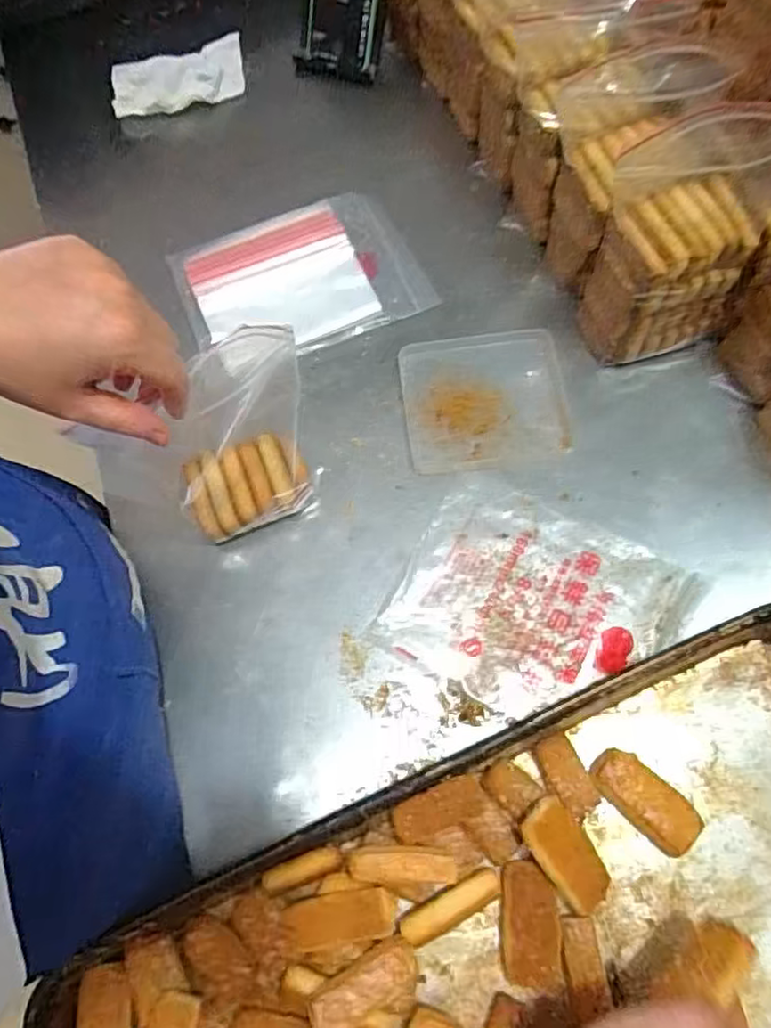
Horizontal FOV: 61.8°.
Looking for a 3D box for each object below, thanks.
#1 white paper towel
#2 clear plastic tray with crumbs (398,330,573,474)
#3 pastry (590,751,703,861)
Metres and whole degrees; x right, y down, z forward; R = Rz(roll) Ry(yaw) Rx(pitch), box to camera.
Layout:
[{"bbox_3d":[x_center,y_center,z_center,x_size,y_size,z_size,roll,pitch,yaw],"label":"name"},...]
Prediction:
[{"bbox_3d":[-0.247,-0.518,0.764,0.156,0.023,0.087,-10,68,-2],"label":"white paper towel"},{"bbox_3d":[0.090,-0.104,0.589,0.144,0.012,0.133,-6,68,0],"label":"clear plastic tray with crumbs"},{"bbox_3d":[0.183,0.203,0.458,0.078,0.022,0.036,42,76,16],"label":"pastry"}]

